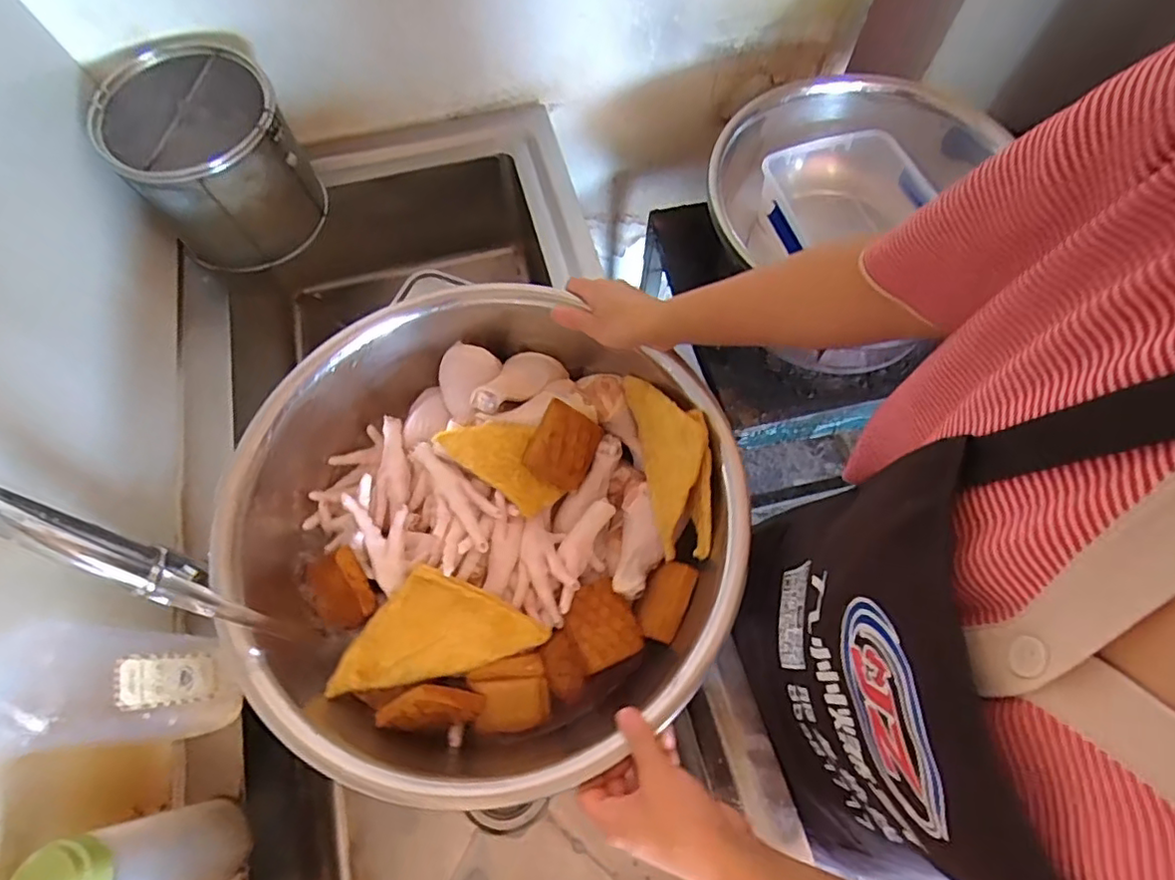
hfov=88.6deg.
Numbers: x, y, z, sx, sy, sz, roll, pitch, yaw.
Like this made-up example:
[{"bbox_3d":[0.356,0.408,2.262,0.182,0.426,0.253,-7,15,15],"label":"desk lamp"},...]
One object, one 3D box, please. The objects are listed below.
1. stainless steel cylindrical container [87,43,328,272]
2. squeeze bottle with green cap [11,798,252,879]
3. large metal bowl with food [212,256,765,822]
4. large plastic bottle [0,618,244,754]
[{"bbox_3d":[-0.460,-0.348,0.743,0.185,0.185,0.188,0,65,0],"label":"stainless steel cylindrical container"},{"bbox_3d":[-0.332,0.315,0.447,0.061,0.183,0.063,-16,66,-8],"label":"squeeze bottle with green cap"},{"bbox_3d":[-0.093,0.075,0.556,0.426,0.121,0.417,0,65,0],"label":"large metal bowl with food"},{"bbox_3d":[-0.366,0.181,0.450,0.083,0.251,0.085,1,65,0],"label":"large plastic bottle"}]

